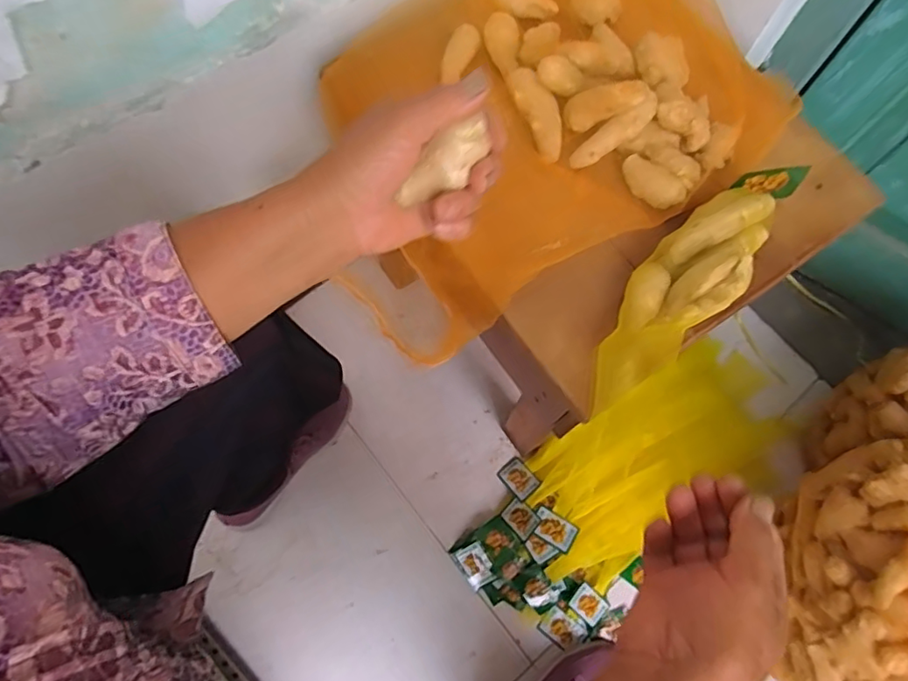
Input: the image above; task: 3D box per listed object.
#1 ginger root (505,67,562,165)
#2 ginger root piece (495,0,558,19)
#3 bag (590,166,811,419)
[{"bbox_3d":[0.076,-0.203,0.501,0.029,0.020,0.088,-23,88,-10],"label":"ginger root"},{"bbox_3d":[0.072,-0.333,0.558,0.060,0.017,0.020,8,69,2],"label":"ginger root piece"},{"bbox_3d":[0.191,-0.054,0.439,0.258,0.058,0.072,-42,76,-15],"label":"bag"}]

